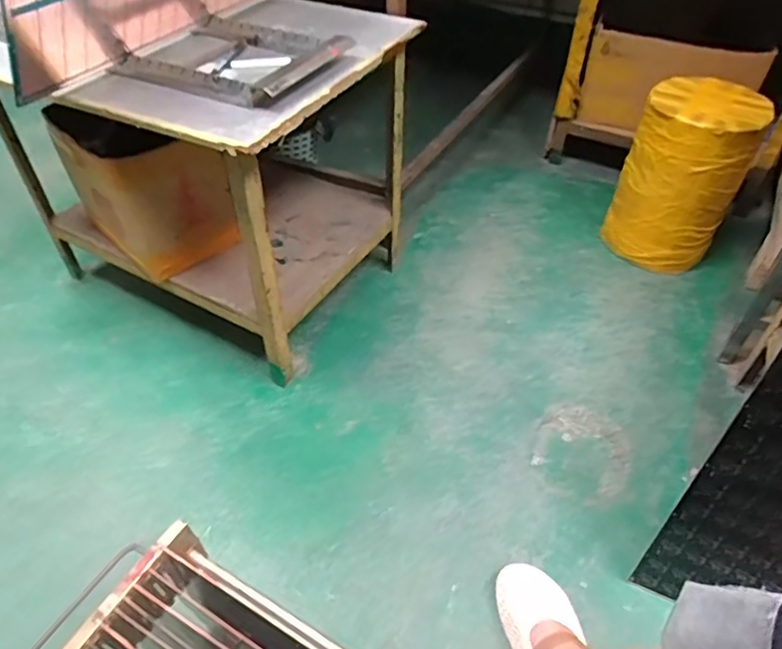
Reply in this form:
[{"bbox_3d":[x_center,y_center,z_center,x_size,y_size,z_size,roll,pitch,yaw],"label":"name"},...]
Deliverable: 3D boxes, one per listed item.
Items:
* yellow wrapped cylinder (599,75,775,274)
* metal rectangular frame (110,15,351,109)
[{"bbox_3d":[0.624,-0.314,1.261,0.227,0.356,0.202,22,50,18],"label":"yellow wrapped cylinder"},{"bbox_3d":[-0.210,-0.365,0.798,0.262,0.039,0.222,22,53,23],"label":"metal rectangular frame"}]

